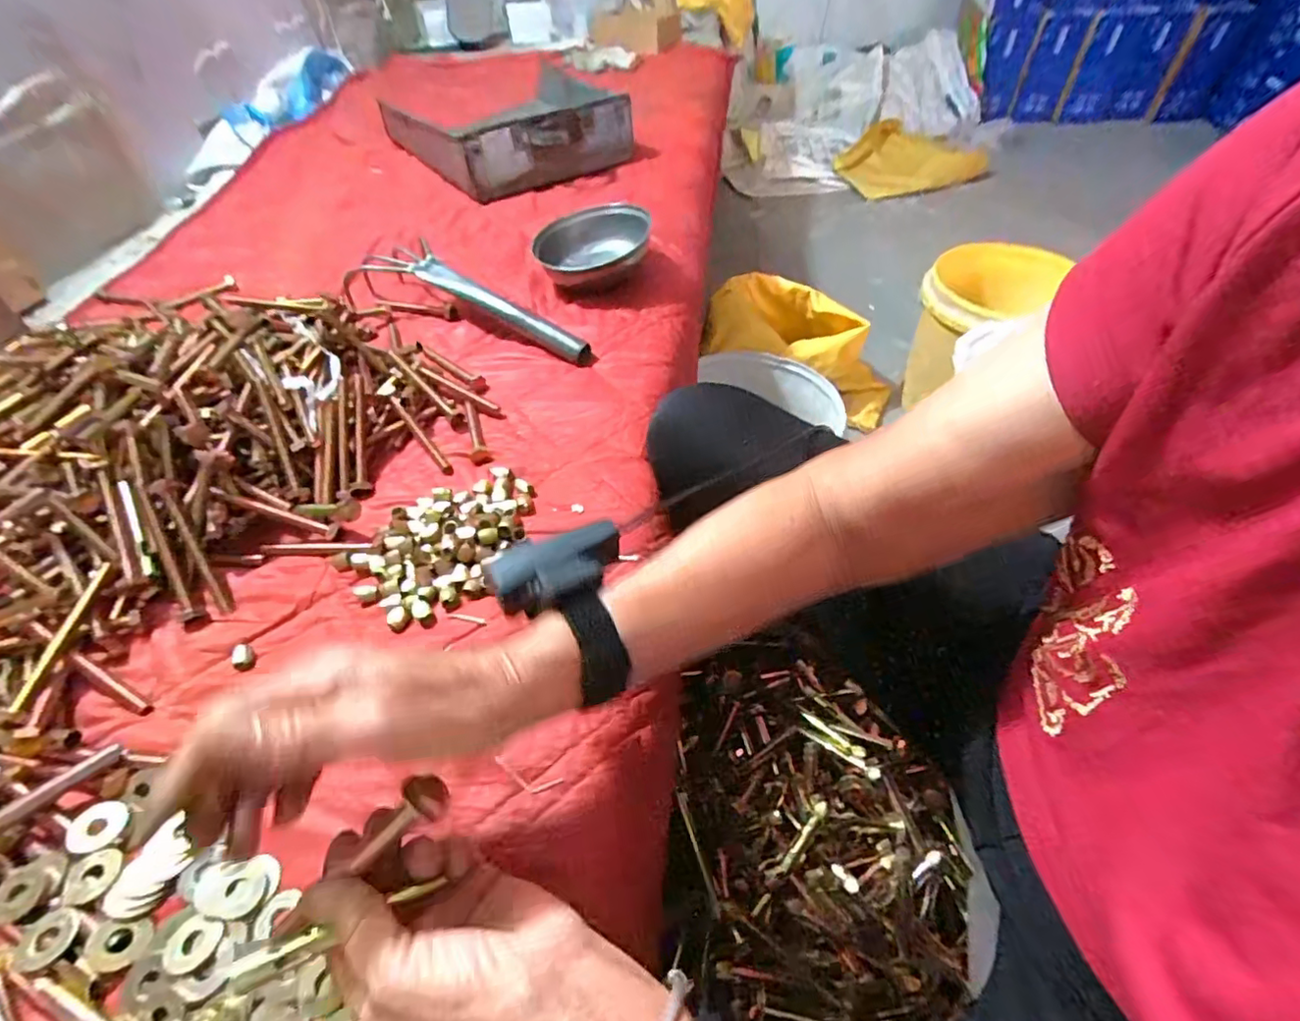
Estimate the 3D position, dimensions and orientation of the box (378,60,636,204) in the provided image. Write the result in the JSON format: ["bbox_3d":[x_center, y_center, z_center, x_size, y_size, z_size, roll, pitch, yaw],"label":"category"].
[{"bbox_3d":[-0.223,-0.592,0.896,0.312,0.084,0.304,-29,53,-20],"label":"box"}]

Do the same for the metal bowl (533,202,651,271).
[{"bbox_3d":[-0.067,-0.306,0.677,0.124,0.043,0.137,2,50,5],"label":"metal bowl"}]

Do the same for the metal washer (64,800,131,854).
[{"bbox_3d":[-0.300,0.171,0.314,0.027,0.004,0.024,6,50,-5],"label":"metal washer"}]

